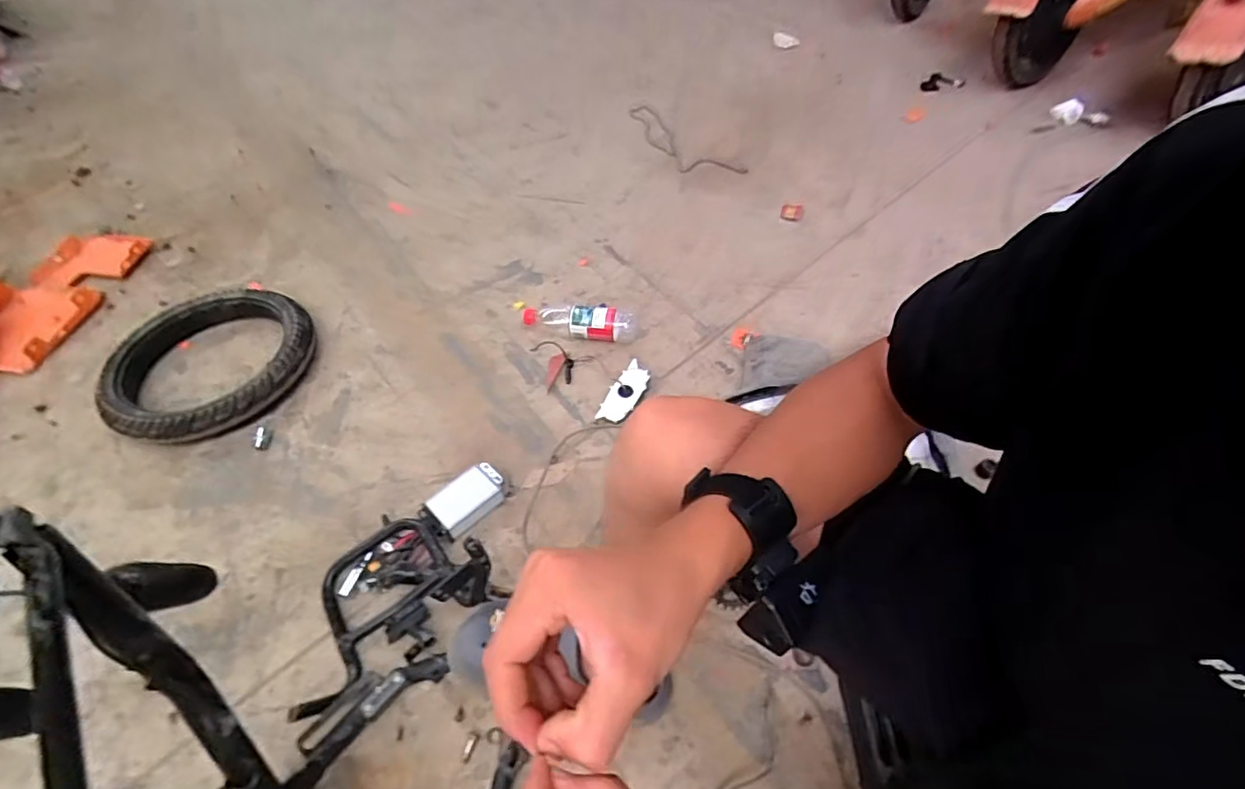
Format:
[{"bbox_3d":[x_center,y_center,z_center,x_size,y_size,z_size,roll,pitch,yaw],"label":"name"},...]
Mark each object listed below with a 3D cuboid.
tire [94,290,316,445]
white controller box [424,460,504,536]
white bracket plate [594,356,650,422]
[{"bbox_3d":[-0.778,-0.059,1.064,0.341,0.067,0.351,0,51,1],"label":"tire"},{"bbox_3d":[-0.240,0.163,0.876,0.109,0.032,0.073,-38,60,-26],"label":"white controller box"},{"bbox_3d":[0.009,-0.008,1.021,0.056,0.022,0.144,18,54,15],"label":"white bracket plate"}]

